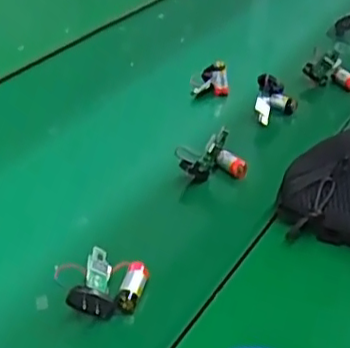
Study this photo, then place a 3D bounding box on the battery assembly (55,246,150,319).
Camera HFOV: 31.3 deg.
[{"bbox_3d":[-0.049,0.075,0.438,0.052,0.035,0.051,4,32,12],"label":"battery assembly"}]

